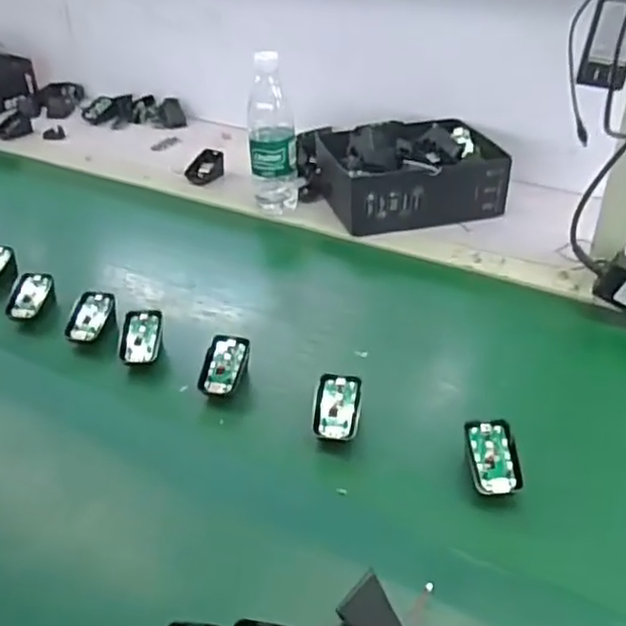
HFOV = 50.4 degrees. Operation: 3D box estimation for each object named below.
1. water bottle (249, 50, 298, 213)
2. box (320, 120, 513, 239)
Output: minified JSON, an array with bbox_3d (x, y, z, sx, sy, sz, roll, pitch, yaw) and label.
[{"bbox_3d":[-0.057,-0.252,0.954,0.067,0.216,0.064,-4,37,-1],"label":"water bottle"},{"bbox_3d":[0.149,-0.207,0.991,0.247,0.097,0.180,-13,38,-13],"label":"box"}]

